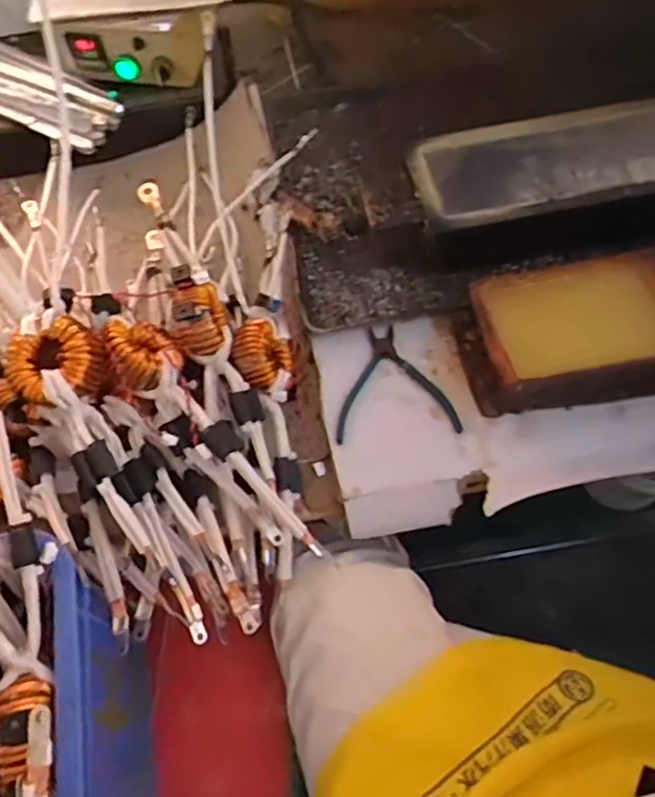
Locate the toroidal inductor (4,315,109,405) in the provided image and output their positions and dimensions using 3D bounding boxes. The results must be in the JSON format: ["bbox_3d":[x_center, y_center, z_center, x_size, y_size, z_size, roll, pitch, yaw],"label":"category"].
[{"bbox_3d":[-0.233,-0.029,0.539,0.081,0.040,0.067,-21,80,2],"label":"toroidal inductor"}]

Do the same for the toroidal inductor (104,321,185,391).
[{"bbox_3d":[-0.172,-0.041,0.584,0.076,0.032,0.067,3,44,-48],"label":"toroidal inductor"}]

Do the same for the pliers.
[{"bbox_3d":[0.069,-0.019,0.670,0.125,0.016,0.131,-5,62,1],"label":"pliers"}]

